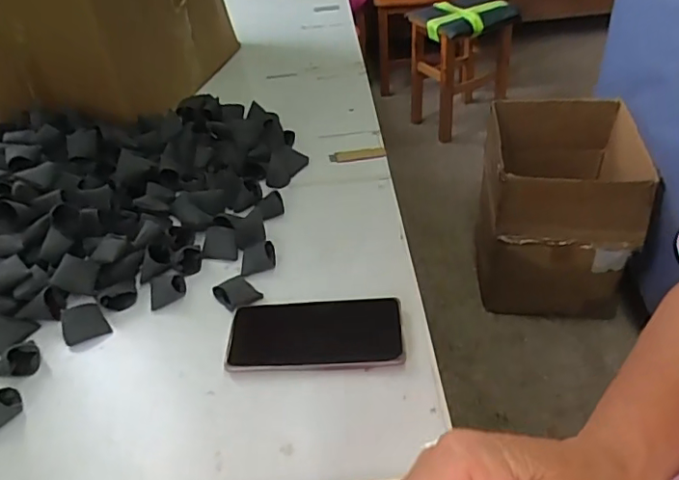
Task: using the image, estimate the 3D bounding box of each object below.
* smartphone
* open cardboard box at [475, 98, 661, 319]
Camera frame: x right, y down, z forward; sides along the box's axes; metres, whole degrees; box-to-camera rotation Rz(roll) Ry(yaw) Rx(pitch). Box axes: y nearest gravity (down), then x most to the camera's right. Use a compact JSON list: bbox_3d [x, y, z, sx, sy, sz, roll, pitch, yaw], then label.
[{"bbox_3d":[-0.022,0.087,0.512,0.161,0.010,0.077,-3,42,4],"label":"smartphone"},{"bbox_3d":[0.569,-0.086,1.454,0.363,0.432,0.421,4,43,12],"label":"open cardboard box"}]

